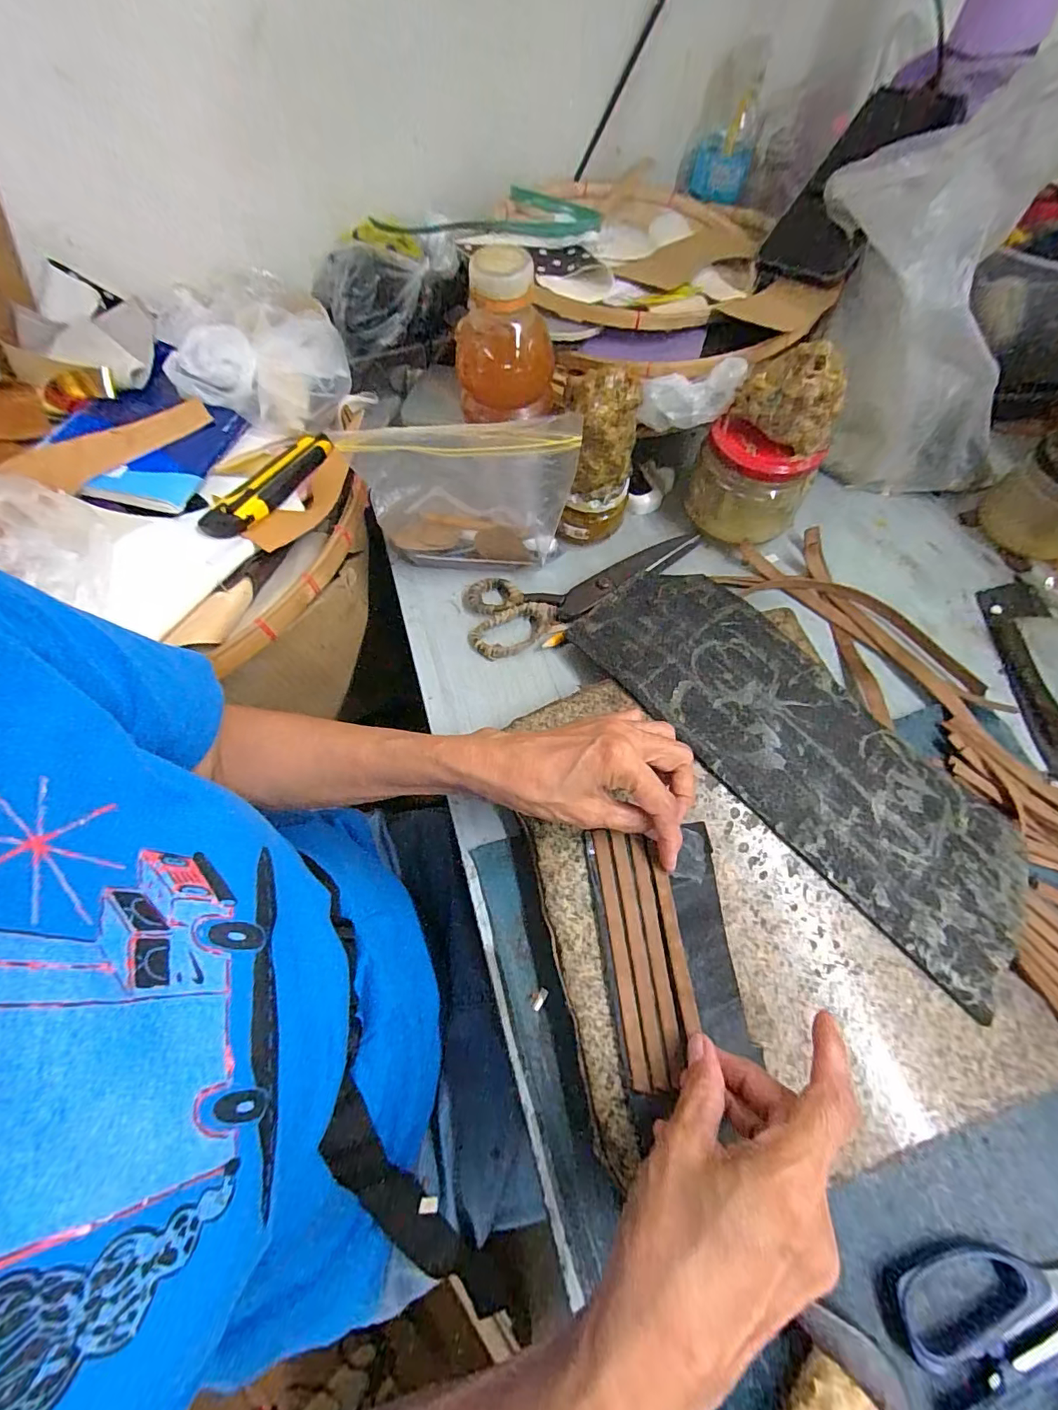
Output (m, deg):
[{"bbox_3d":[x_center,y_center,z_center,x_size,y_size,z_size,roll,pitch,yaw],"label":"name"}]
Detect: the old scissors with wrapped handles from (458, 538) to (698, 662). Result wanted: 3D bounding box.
[{"bbox_3d":[0.046,-0.106,0.447,0.216,0.022,0.075,-21,65,-7],"label":"old scissors with wrapped handles"}]

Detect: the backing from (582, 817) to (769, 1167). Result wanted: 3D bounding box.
[{"bbox_3d":[0.084,0.150,0.297,0.077,0.008,0.148,-6,64,0],"label":"backing"}]

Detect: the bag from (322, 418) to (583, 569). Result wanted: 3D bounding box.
[{"bbox_3d":[-0.045,-0.168,0.411,0.166,0.141,0.047,4,65,4],"label":"bag"}]

